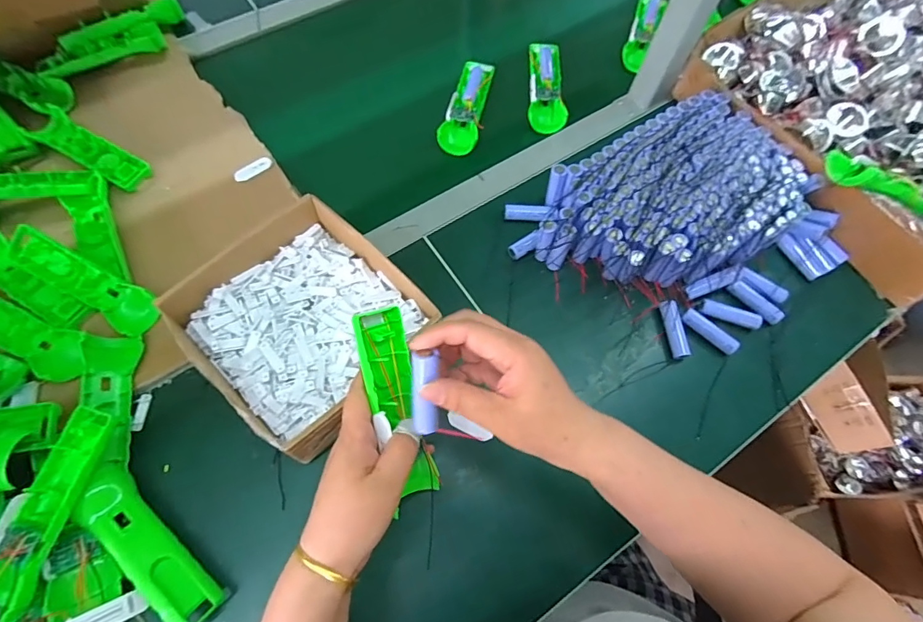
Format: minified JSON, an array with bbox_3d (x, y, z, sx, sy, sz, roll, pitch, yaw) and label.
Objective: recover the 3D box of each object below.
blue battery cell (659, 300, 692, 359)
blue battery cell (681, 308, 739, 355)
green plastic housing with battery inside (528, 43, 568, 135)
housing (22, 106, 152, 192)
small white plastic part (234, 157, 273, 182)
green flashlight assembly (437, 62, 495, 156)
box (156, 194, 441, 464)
[{"bbox_3d":[0.240,0.020,0.506,0.020,0.024,0.064,-6,69,-5],"label":"blue battery cell"},{"bbox_3d":[0.281,0.023,0.510,0.066,0.015,0.018,40,72,12],"label":"blue battery cell"},{"bbox_3d":[0.121,-0.325,0.645,0.048,0.018,0.161,3,69,-2],"label":"green plastic housing with battery inside"},{"bbox_3d":[-0.472,-0.204,0.572,0.154,0.017,0.048,28,70,8],"label":"housing"},{"bbox_3d":[-0.268,-0.183,0.578,0.051,0.004,0.020,-40,76,-16],"label":"small white plastic part"},{"bbox_3d":[0.011,-0.287,0.624,0.052,0.022,0.158,15,69,3],"label":"green flashlight assembly"},{"bbox_3d":[-0.163,0.009,0.468,0.215,0.065,0.198,40,71,13],"label":"box"}]

